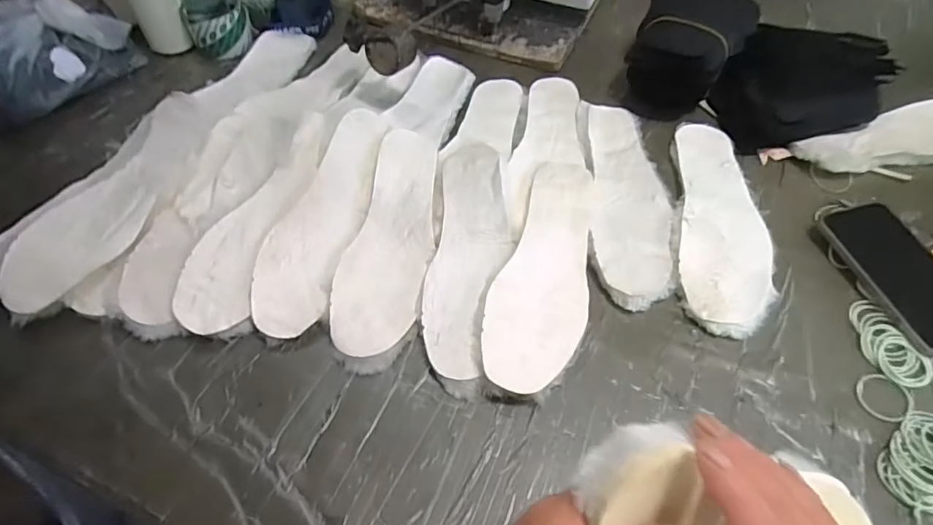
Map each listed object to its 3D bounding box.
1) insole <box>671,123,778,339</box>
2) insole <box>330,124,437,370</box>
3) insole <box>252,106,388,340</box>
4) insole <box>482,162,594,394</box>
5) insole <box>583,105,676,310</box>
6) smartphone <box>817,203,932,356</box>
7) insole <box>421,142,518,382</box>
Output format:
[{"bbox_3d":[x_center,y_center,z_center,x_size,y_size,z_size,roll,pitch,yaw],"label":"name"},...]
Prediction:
[{"bbox_3d":[0.265,-0.050,0.530,0.088,0.012,0.271,9,56,6],"label":"insole"},{"bbox_3d":[-0.074,-0.025,0.516,0.084,0.018,0.276,8,56,6],"label":"insole"},{"bbox_3d":[-0.147,-0.054,0.518,0.072,0.030,0.265,12,58,5],"label":"insole"},{"bbox_3d":[0.081,0.001,0.497,0.087,0.021,0.268,14,57,9],"label":"insole"},{"bbox_3d":[0.175,-0.074,0.555,0.085,0.017,0.277,4,56,3],"label":"insole"},{"bbox_3d":[0.414,0.008,0.482,0.078,0.011,0.156,-15,56,-3],"label":"smartphone"},{"bbox_3d":[0.005,-0.015,0.505,0.076,0.014,0.263,5,61,2],"label":"insole"}]

